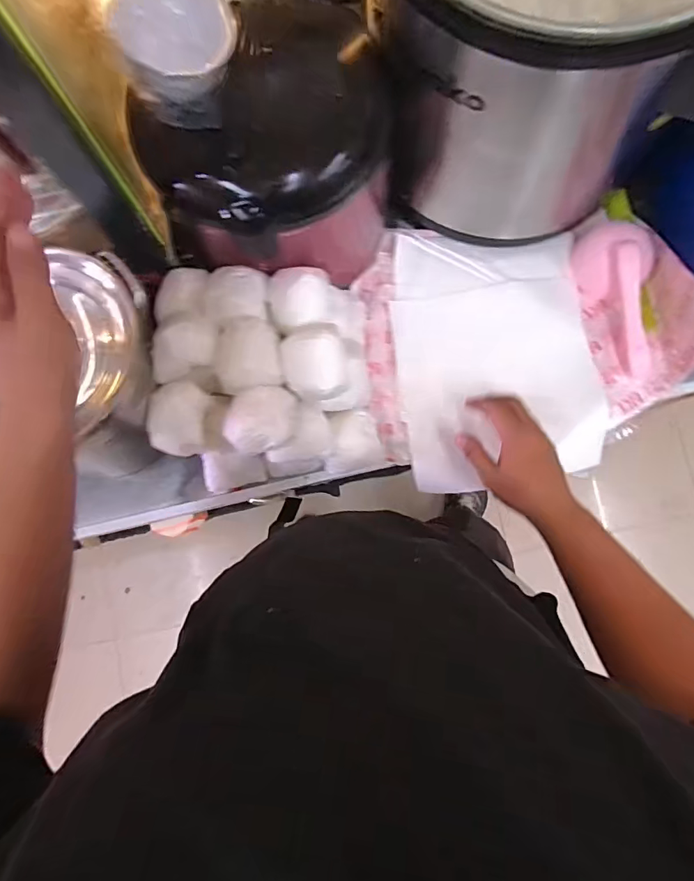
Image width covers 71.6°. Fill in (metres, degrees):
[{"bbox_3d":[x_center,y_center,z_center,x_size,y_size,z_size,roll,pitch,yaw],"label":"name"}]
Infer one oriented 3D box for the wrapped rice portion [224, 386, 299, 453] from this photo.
[{"bbox_3d":[-0.091,-0.022,0.515,0.078,0.041,0.068,-21,84,-1],"label":"wrapped rice portion"}]

